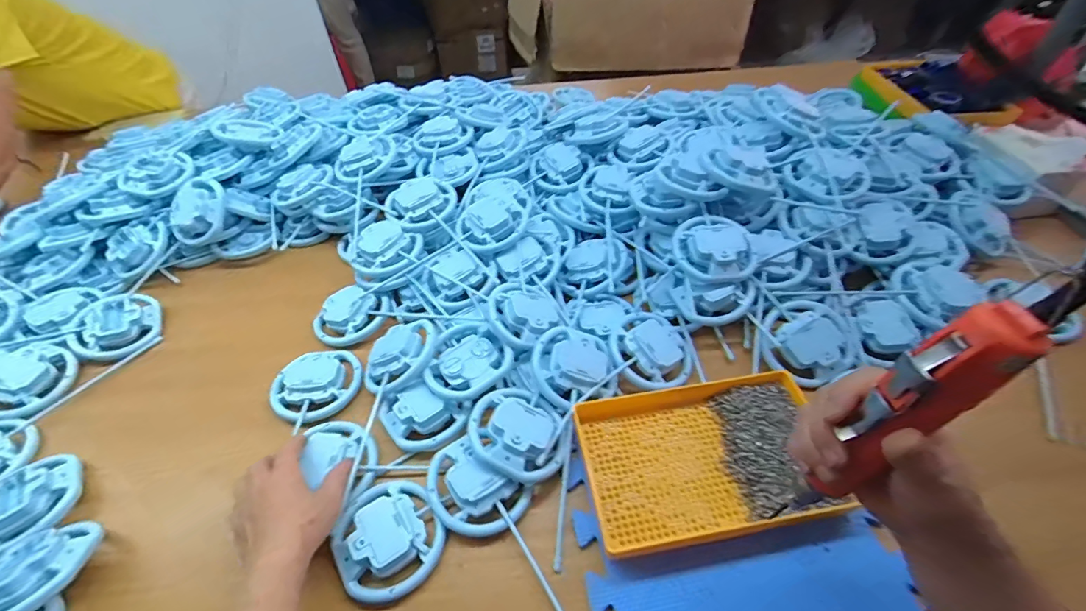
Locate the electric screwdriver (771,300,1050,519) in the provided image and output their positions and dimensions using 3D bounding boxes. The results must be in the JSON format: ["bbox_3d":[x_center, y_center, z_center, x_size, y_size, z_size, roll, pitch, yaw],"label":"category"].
[{"bbox_3d":[0.200,0.083,0.279,0.035,0.211,0.024,24,44,15],"label":"electric screwdriver"}]

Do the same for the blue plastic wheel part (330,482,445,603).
[{"bbox_3d":[-0.145,0.217,0.427,0.092,0.029,0.097,-1,47,1],"label":"blue plastic wheel part"}]

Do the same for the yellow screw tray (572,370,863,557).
[{"bbox_3d":[0.163,0.151,0.464,0.236,0.037,0.150,-7,47,-4],"label":"yellow screw tray"}]

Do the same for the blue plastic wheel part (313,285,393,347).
[{"bbox_3d":[-0.259,0.010,0.621,0.101,0.030,0.085,-33,54,-25],"label":"blue plastic wheel part"}]

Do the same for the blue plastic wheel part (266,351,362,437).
[{"bbox_3d":[-0.271,0.093,0.547,0.100,0.023,0.087,-32,53,-25],"label":"blue plastic wheel part"}]

